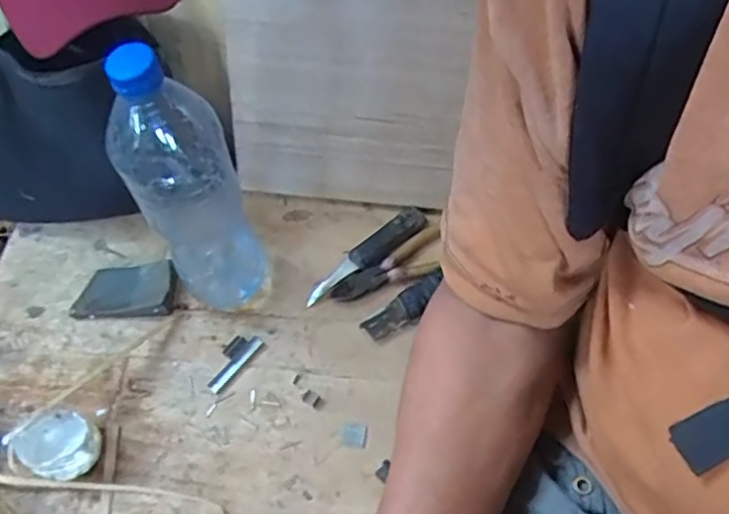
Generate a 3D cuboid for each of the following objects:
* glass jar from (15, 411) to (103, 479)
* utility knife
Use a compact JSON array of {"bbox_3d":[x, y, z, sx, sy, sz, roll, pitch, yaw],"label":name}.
[{"bbox_3d":[-0.248,0.154,0.516,0.060,0.042,0.052,21,61,14],"label":"glass jar"},{"bbox_3d":[0.003,-0.003,0.623,0.144,0.015,0.030,-36,64,-19],"label":"utility knife"}]

